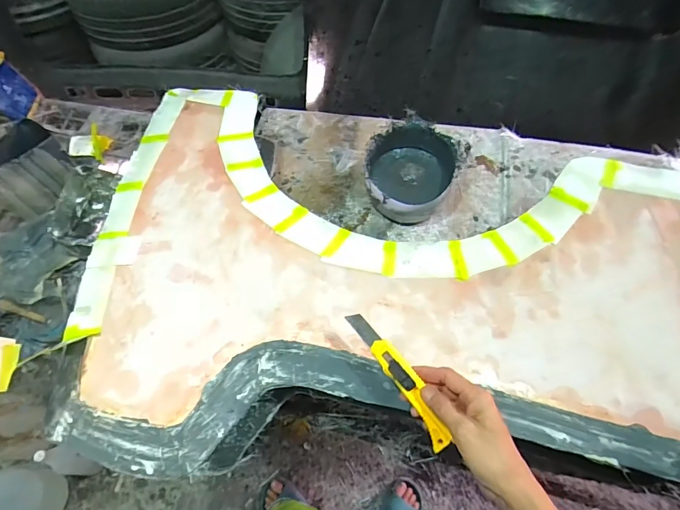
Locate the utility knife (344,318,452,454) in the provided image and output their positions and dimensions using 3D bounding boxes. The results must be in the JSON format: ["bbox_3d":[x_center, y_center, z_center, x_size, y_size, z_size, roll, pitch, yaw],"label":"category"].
[{"bbox_3d":[0.067,0.133,0.448,0.026,0.018,0.167,-32,75,-13],"label":"utility knife"}]

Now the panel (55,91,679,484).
[{"bbox_3d":[0.069,-0.019,0.581,0.893,0.068,0.582,1,63,4],"label":"panel"}]

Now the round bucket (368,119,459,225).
[{"bbox_3d":[0.136,-0.157,0.797,0.162,0.112,0.165,-1,63,2],"label":"round bucket"}]

